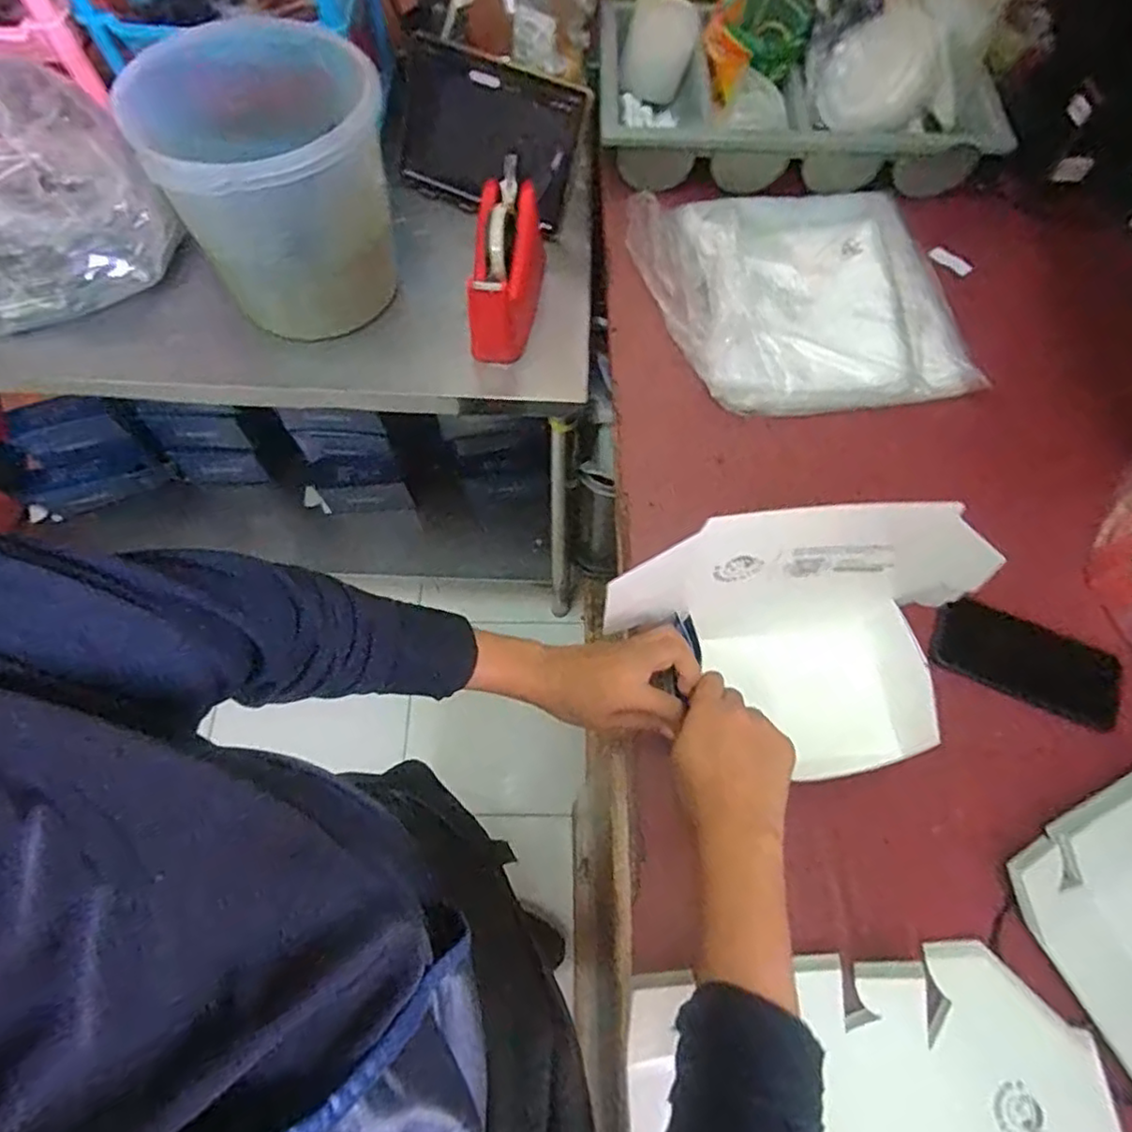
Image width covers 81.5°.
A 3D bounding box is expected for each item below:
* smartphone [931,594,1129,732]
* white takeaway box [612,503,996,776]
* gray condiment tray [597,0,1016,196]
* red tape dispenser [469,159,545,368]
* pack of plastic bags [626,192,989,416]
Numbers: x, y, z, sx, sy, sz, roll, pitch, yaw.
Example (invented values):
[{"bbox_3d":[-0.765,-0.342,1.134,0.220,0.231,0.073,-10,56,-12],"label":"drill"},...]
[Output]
[{"bbox_3d":[0.428,0.085,0.612,0.164,0.011,0.088,22,67,8],"label":"smartphone"},{"bbox_3d":[0.174,0.062,0.479,0.269,0.170,0.139,0,66,-2],"label":"white takeaway box"},{"bbox_3d":[0.290,-0.630,0.844,0.485,0.096,0.273,0,66,-2],"label":"gray condiment tray"},{"bbox_3d":[-0.067,-0.361,0.791,0.083,0.103,0.208,4,66,0],"label":"red tape dispenser"},{"bbox_3d":[0.275,-0.325,0.792,0.359,0.051,0.330,-6,66,-4],"label":"pack of plastic bags"}]

